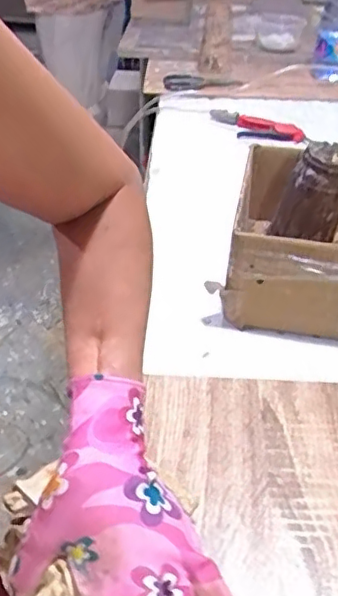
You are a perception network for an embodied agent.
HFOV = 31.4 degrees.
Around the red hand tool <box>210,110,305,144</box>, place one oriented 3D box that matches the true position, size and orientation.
[{"bbox_3d":[0.168,-0.345,1.210,0.216,0.014,0.103,22,41,24],"label":"red hand tool"}]

